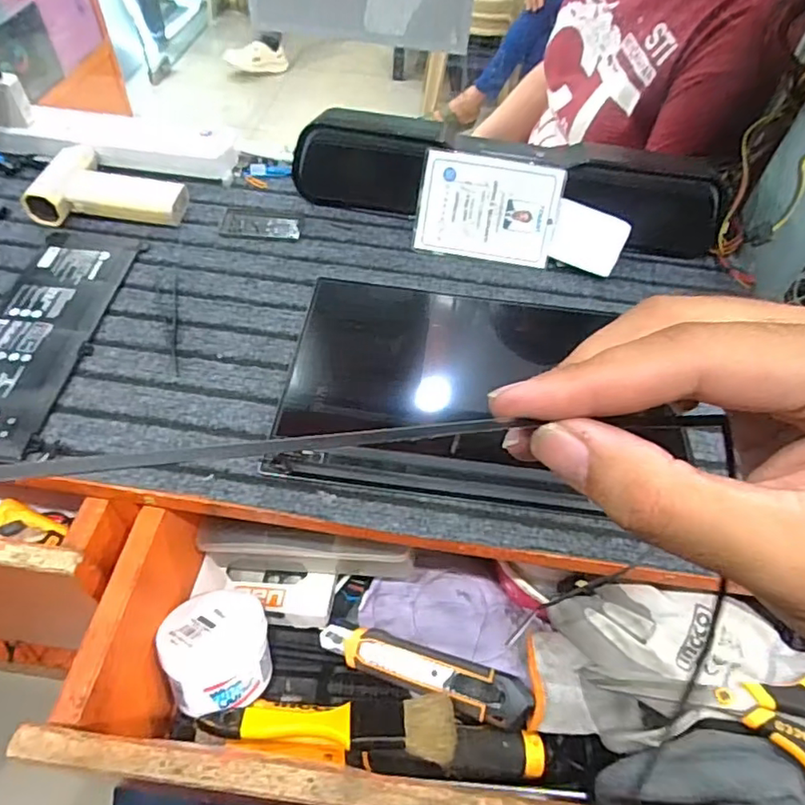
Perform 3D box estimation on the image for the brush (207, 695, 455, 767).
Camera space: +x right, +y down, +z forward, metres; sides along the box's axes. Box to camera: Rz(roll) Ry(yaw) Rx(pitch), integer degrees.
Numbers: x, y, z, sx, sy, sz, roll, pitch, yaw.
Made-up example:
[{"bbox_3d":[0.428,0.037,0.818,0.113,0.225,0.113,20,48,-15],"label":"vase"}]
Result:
[{"bbox_3d":[-0.051,0.236,0.420,0.175,0.035,0.041,2,51,-3],"label":"brush"}]

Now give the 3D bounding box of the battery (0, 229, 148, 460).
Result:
[{"bbox_3d":[-0.303,-0.061,0.487,0.089,0.007,0.258,5,51,0],"label":"battery"}]

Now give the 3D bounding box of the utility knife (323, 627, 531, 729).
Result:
[{"bbox_3d":[0.015,0.210,0.454,0.165,0.027,0.035,17,52,9],"label":"utility knife"}]

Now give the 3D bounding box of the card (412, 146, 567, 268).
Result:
[{"bbox_3d":[0.084,-0.189,0.572,0.133,0.094,0.006,9,19,4],"label":"card"}]

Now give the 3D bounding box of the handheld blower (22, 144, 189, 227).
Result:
[{"bbox_3d":[-0.294,-0.221,0.595,0.142,0.034,0.093,-2,52,-6],"label":"handheld blower"}]

